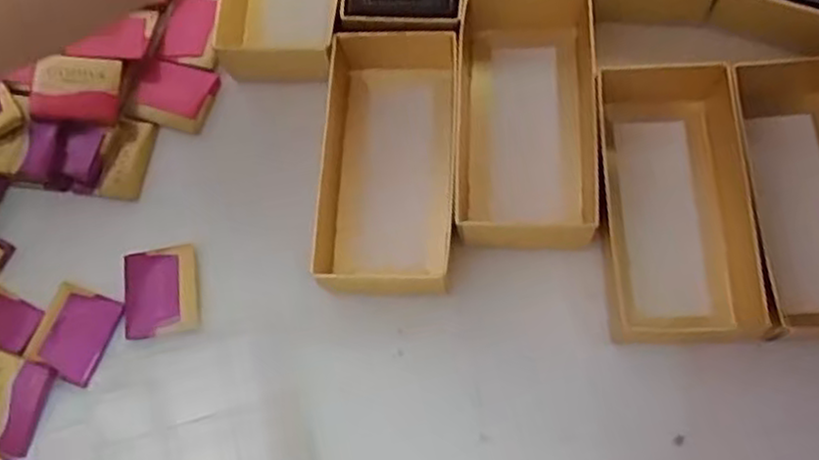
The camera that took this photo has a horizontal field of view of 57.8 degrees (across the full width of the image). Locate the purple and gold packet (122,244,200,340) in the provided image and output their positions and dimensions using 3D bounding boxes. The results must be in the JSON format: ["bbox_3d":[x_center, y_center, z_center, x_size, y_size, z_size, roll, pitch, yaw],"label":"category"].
[{"bbox_3d":[-0.112,0.027,0.333,0.033,0.006,0.040,-11,72,1],"label":"purple and gold packet"}]

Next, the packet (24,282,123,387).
[{"bbox_3d":[-0.148,0.045,0.327,0.034,0.004,0.039,16,74,10],"label":"packet"}]

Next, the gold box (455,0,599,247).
[{"bbox_3d":[0.054,-0.054,0.339,0.065,0.033,0.122,1,73,4],"label":"gold box"}]

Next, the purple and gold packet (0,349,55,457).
[{"bbox_3d":[-0.174,0.073,0.317,0.031,0.005,0.039,14,74,9],"label":"purple and gold packet"}]

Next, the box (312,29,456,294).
[{"bbox_3d":[-0.010,-0.033,0.334,0.058,0.034,0.121,1,72,5],"label":"box"}]

